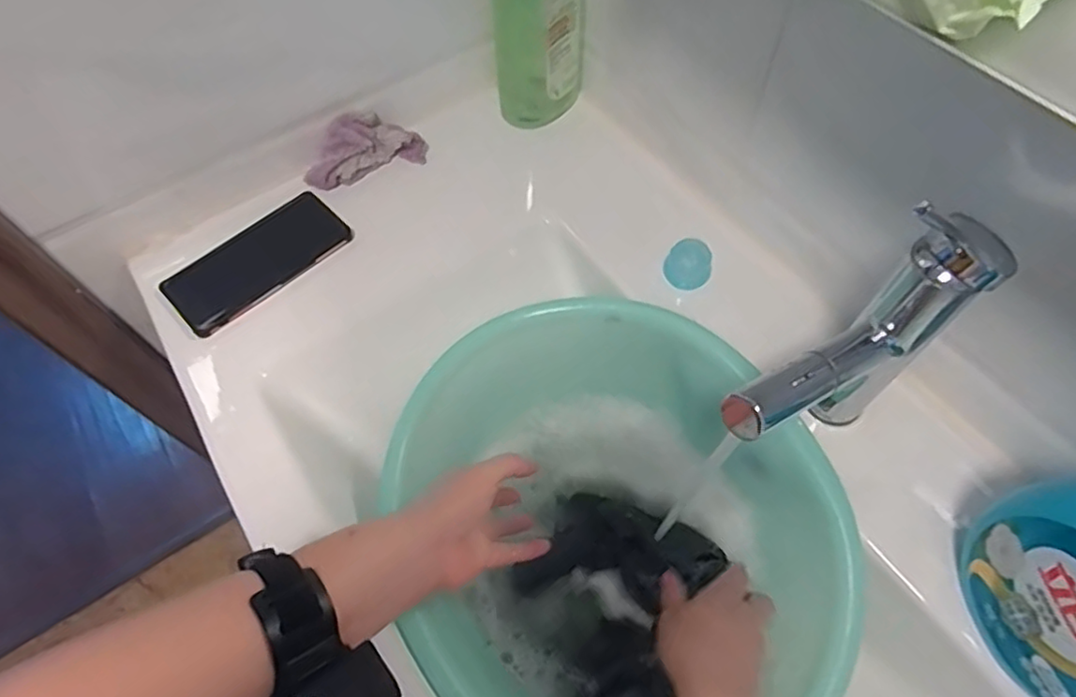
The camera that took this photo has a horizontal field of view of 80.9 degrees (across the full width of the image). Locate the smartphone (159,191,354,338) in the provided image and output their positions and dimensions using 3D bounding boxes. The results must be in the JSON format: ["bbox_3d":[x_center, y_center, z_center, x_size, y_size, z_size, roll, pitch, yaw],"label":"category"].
[{"bbox_3d":[-0.267,-0.087,0.599,0.166,0.016,0.080,-41,69,-18],"label":"smartphone"}]

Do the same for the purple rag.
[{"bbox_3d":[-0.184,-0.208,0.655,0.128,0.054,0.051,-24,62,-11],"label":"purple rag"}]

